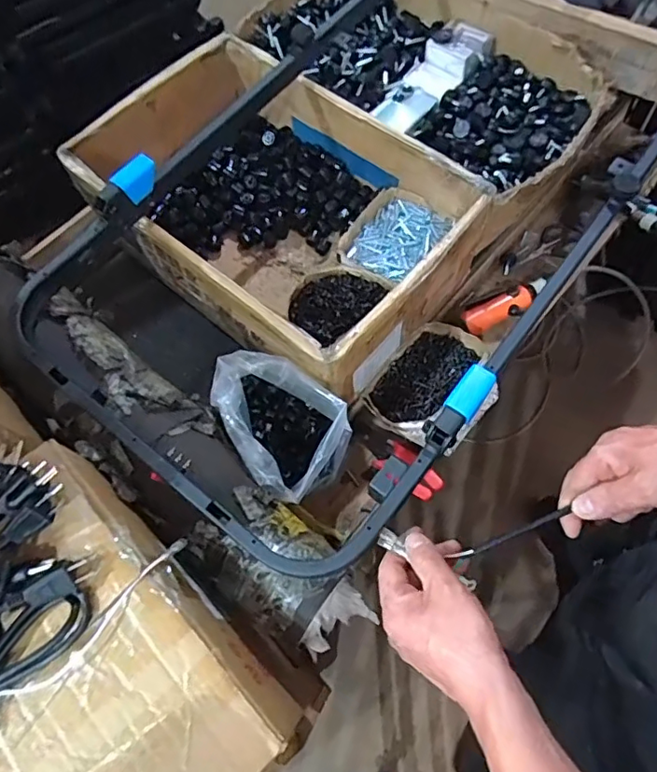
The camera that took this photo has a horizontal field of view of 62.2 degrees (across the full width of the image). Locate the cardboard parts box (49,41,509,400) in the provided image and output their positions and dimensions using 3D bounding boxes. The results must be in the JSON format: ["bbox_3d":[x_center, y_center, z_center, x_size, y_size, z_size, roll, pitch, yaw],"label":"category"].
[{"bbox_3d":[-0.070,-0.263,0.822,0.533,0.180,0.378,40,75,17],"label":"cardboard parts box"}]

